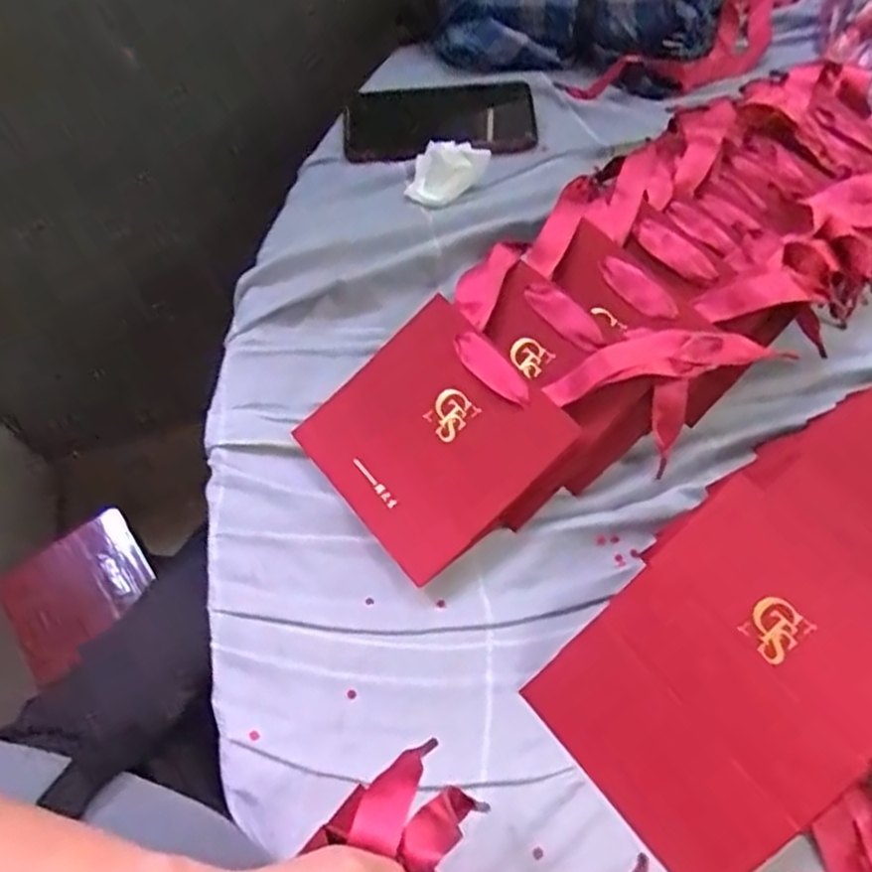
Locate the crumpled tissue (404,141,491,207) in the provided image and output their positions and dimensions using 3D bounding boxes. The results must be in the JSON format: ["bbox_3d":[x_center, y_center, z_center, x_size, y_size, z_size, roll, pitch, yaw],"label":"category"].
[{"bbox_3d":[0.008,-0.210,0.575,0.062,0.030,0.047,8,65,7],"label":"crumpled tissue"}]

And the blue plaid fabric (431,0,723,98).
[{"bbox_3d":[0.119,-0.361,0.628,0.243,0.084,0.059,10,65,8],"label":"blue plaid fabric"}]

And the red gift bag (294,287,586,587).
[{"bbox_3d":[-0.004,-0.001,0.464,0.136,0.011,0.136,-44,74,3],"label":"red gift bag"}]

